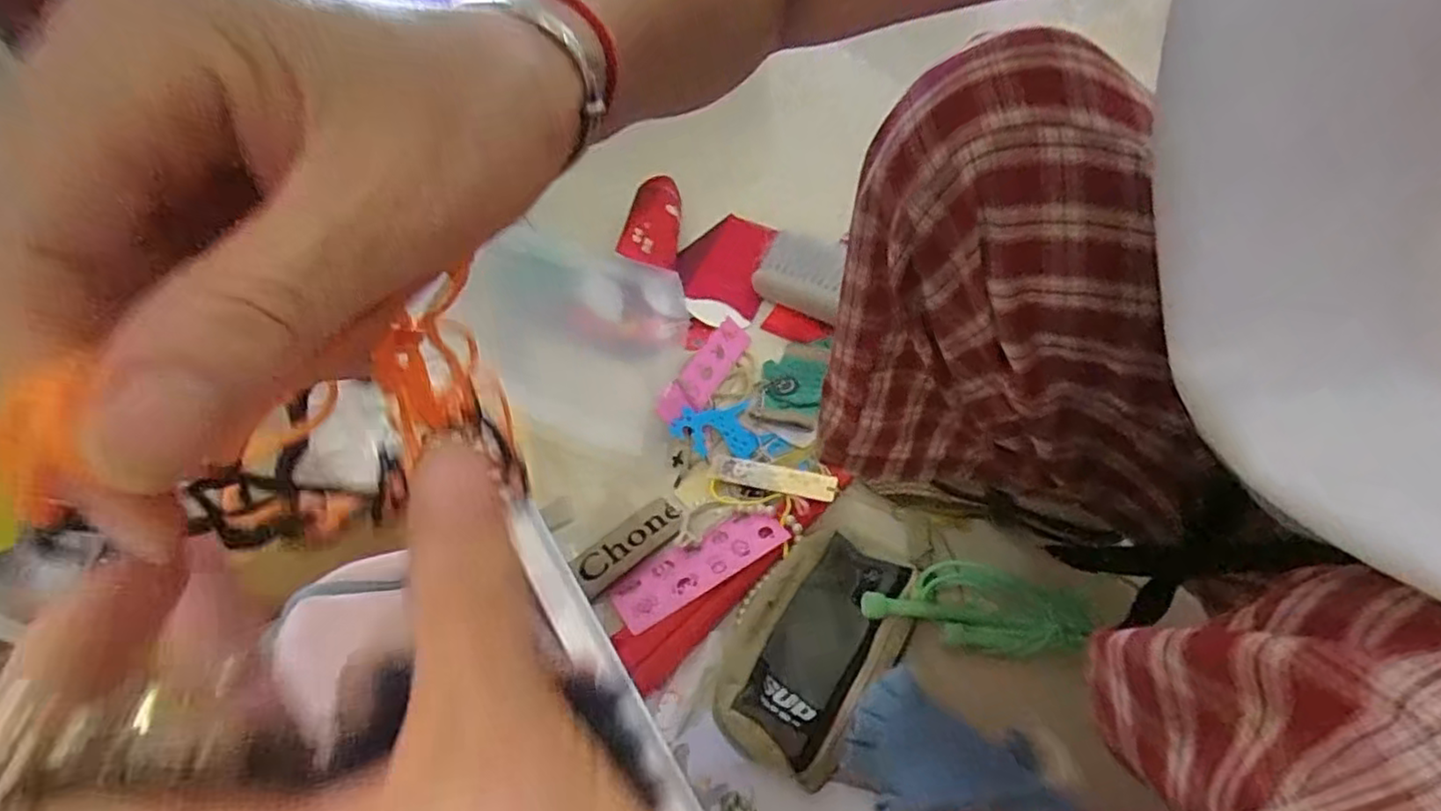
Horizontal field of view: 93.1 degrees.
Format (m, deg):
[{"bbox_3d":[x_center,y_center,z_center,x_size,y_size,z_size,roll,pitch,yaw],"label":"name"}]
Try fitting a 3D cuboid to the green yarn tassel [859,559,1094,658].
[{"bbox_3d":[0.206,0.166,0.559,0.170,0.034,0.058,13,54,9],"label":"green yarn tassel"}]

